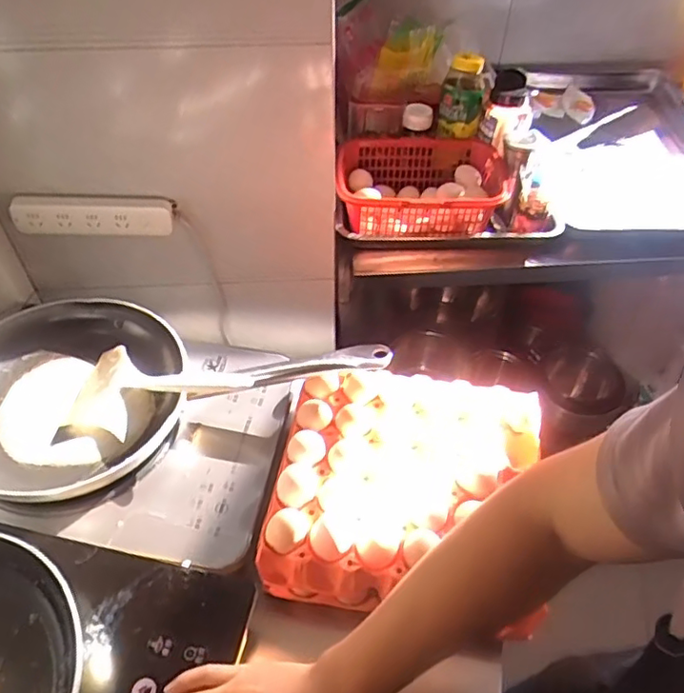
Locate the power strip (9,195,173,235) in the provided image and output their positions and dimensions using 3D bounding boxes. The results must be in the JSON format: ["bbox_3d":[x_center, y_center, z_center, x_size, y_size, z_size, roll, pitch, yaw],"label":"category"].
[{"bbox_3d":[-0.375,-0.198,0.903,0.230,0.056,0.031,-2,49,-3],"label":"power strip"}]

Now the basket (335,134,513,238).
[{"bbox_3d":[0.134,-0.275,1.045,0.284,0.093,0.201,3,49,2],"label":"basket"}]

